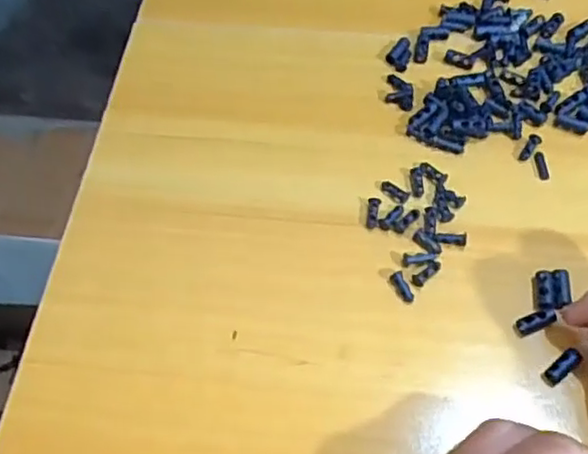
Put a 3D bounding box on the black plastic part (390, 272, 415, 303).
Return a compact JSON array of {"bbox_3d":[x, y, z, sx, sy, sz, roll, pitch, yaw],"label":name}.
[{"bbox_3d":[0.055,0.031,0.324,0.007,0.005,0.017,-24,63,-9],"label":"black plastic part"}]

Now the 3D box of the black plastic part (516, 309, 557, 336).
[{"bbox_3d":[0.119,0.046,0.311,0.020,0.005,0.008,-23,62,1],"label":"black plastic part"}]

